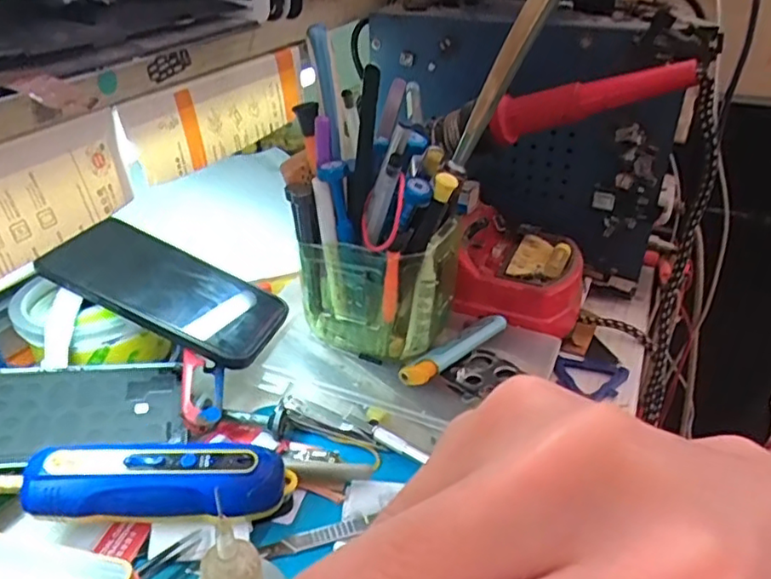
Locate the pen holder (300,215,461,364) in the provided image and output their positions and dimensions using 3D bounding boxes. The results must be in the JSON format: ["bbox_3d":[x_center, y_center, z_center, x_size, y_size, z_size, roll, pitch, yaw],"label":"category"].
[{"bbox_3d":[0.000,-0.004,0.388,0.079,0.074,0.069,14,34,21],"label":"pen holder"}]

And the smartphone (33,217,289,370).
[{"bbox_3d":[-0.136,-0.001,0.396,0.137,0.010,0.075,27,34,3],"label":"smartphone"}]

